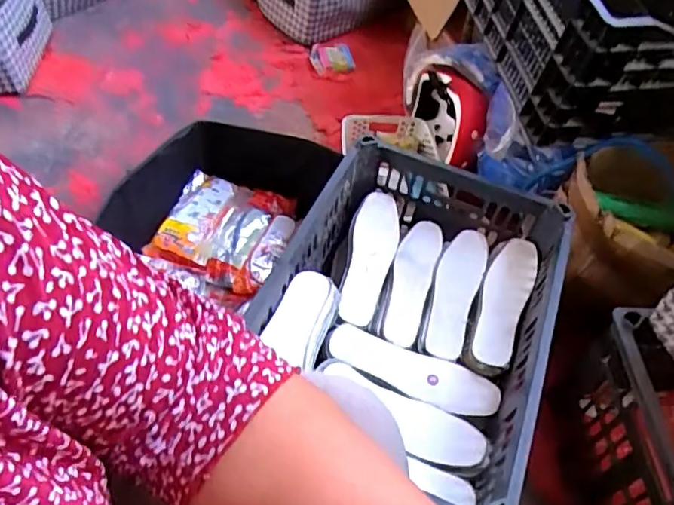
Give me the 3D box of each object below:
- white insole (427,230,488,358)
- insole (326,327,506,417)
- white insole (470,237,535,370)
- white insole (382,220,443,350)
[{"bbox_3d":[0.178,0.057,0.835,0.065,0.027,0.213,14,53,12],"label":"white insole"},{"bbox_3d":[0.100,0.161,0.757,0.231,0.022,0.065,17,54,15],"label":"insole"},{"bbox_3d":[0.243,0.068,0.812,0.063,0.021,0.219,17,54,15],"label":"white insole"},{"bbox_3d":[0.111,0.043,0.855,0.062,0.022,0.226,14,53,13],"label":"white insole"}]

